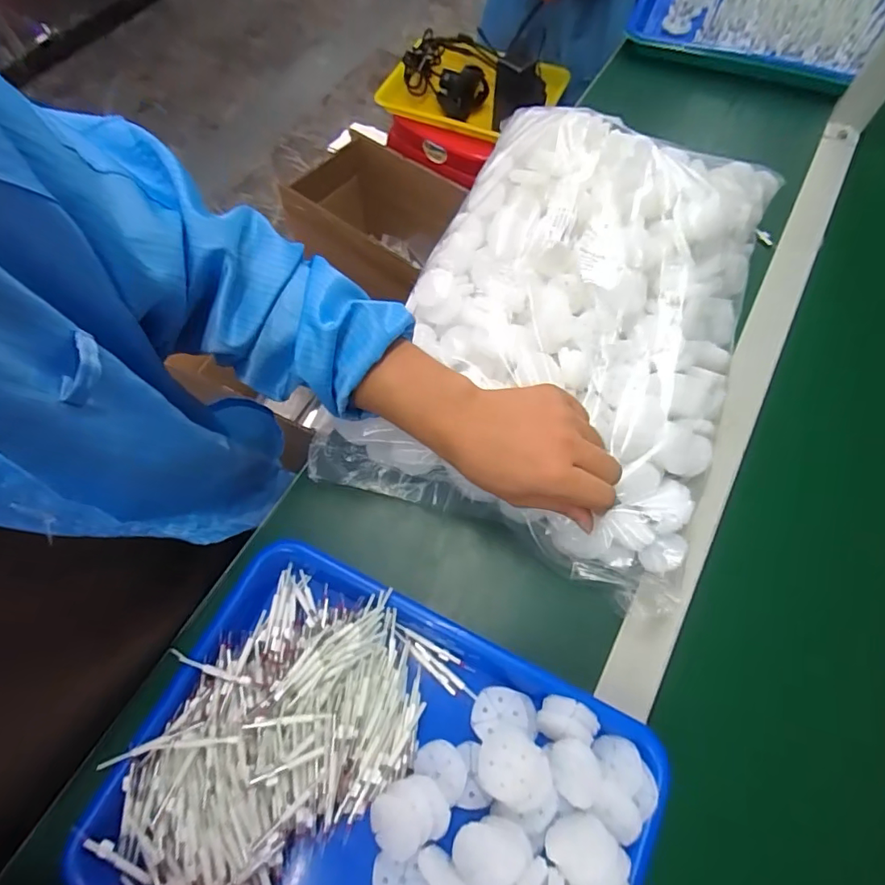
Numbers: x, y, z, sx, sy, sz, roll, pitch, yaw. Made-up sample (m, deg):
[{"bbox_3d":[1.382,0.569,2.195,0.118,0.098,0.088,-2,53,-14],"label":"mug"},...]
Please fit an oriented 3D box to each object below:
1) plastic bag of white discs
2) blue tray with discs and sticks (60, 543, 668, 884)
[{"bbox_3d":[0.122,-0.120,0.457,0.301,0.089,0.428,22,68,11],"label":"plastic bag of white discs"},{"bbox_3d":[-0.046,0.239,0.331,0.324,0.041,0.245,24,68,11],"label":"blue tray with discs and sticks"}]

